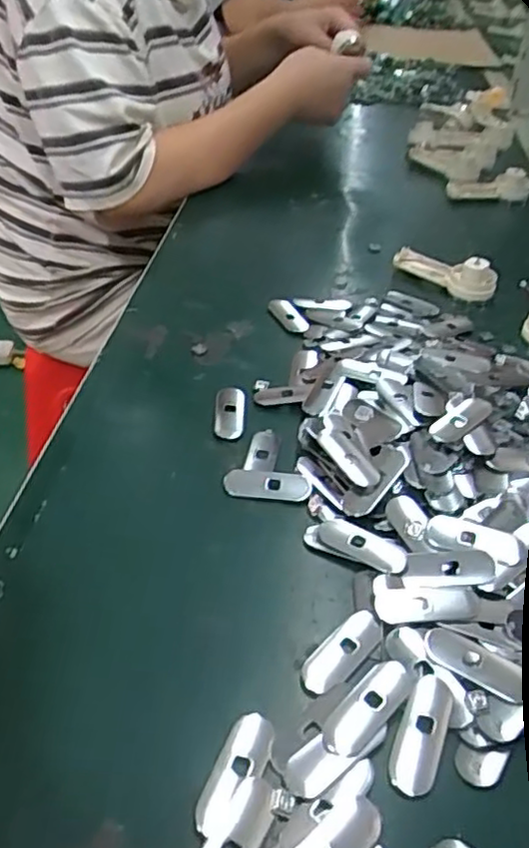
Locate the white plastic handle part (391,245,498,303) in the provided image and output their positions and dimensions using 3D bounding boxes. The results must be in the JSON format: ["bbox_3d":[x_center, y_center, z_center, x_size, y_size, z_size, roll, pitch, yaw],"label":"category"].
[{"bbox_3d":[0.159,-0.137,0.598,0.091,0.032,0.033,29,48,30],"label":"white plastic handle part"}]

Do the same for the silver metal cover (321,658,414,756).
[{"bbox_3d":[0.046,0.124,0.295,0.049,0.005,0.019,-32,50,-33],"label":"silver metal cover"}]

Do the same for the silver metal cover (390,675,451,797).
[{"bbox_3d":[0.068,0.132,0.289,0.019,0.007,0.050,18,43,19],"label":"silver metal cover"}]

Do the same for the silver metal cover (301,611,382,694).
[{"bbox_3d":[0.037,0.107,0.319,0.049,0.004,0.020,-32,50,-33],"label":"silver metal cover"}]

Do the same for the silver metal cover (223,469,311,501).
[{"bbox_3d":[0.001,0.037,0.404,0.051,0.005,0.018,6,40,7],"label":"silver metal cover"}]

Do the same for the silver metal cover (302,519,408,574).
[{"bbox_3d":[0.049,0.064,0.364,0.054,0.005,0.022,20,44,22],"label":"silver metal cover"}]

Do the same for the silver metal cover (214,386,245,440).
[{"bbox_3d":[-0.023,-0.008,0.456,0.020,0.004,0.048,-1,40,-2],"label":"silver metal cover"}]

